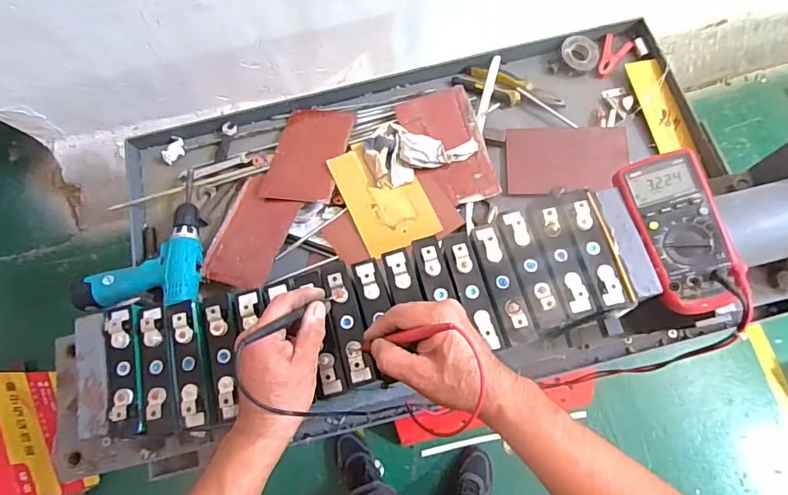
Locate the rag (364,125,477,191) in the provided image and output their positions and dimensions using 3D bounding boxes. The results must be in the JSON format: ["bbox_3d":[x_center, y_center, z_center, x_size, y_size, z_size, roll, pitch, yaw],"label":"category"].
[{"bbox_3d":[0.039,-0.186,0.822,0.186,0.031,0.116,-25,73,-5],"label":"rag"}]

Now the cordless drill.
[{"bbox_3d":[-0.420,-0.018,0.797,0.197,0.070,0.253,-4,73,1],"label":"cordless drill"}]

